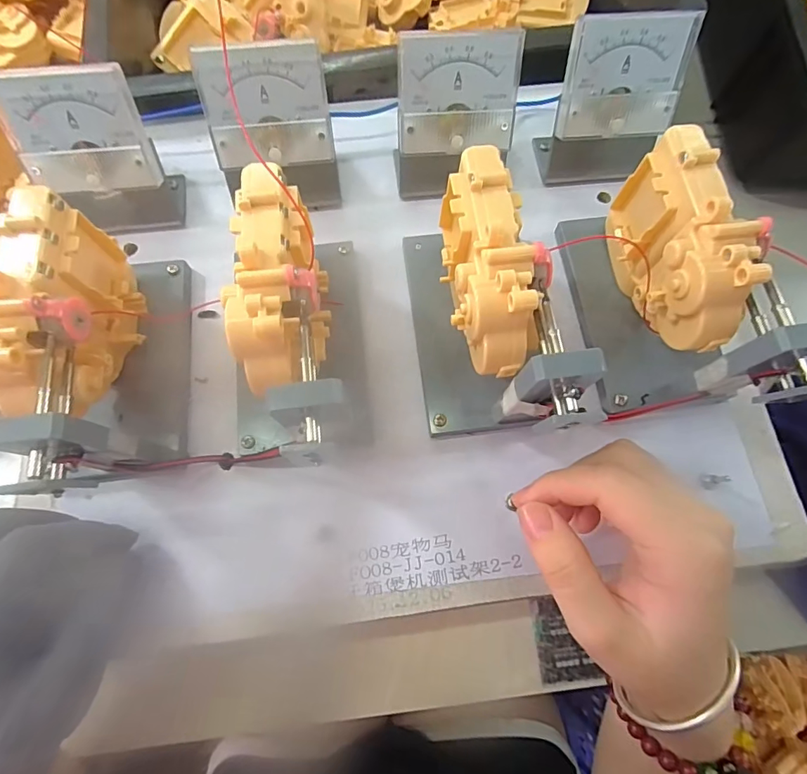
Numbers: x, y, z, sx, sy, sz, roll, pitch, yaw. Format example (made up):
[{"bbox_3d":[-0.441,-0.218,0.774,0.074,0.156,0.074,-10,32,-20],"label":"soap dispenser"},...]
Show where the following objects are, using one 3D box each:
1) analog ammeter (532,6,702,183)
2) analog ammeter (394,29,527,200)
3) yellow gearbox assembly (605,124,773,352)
[{"bbox_3d":[0.121,-0.158,0.261,0.066,0.076,0.043,-3,73,-2],"label":"analog ammeter"},{"bbox_3d":[0.030,-0.150,0.259,0.065,0.075,0.040,-1,73,-1],"label":"analog ammeter"},{"bbox_3d":[0.132,-0.061,0.227,0.034,0.084,0.095,2,73,-1],"label":"yellow gearbox assembly"}]

